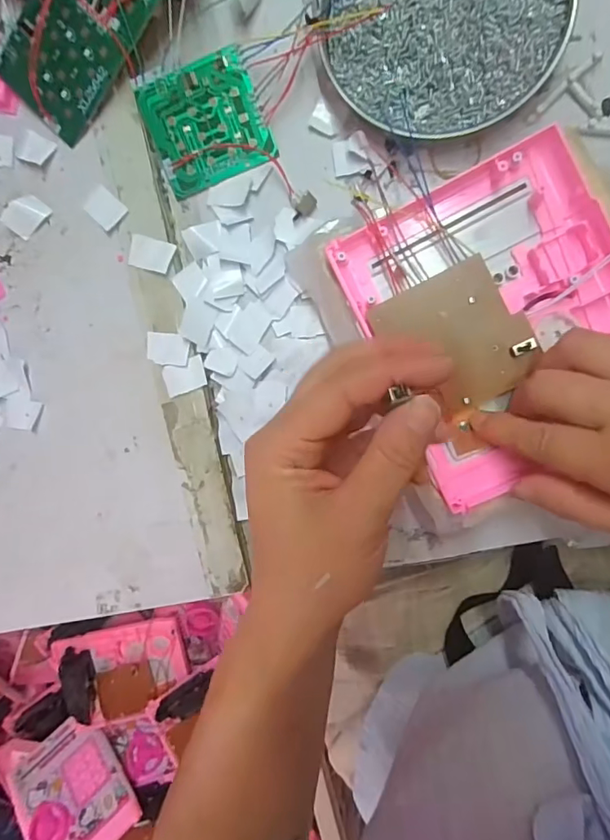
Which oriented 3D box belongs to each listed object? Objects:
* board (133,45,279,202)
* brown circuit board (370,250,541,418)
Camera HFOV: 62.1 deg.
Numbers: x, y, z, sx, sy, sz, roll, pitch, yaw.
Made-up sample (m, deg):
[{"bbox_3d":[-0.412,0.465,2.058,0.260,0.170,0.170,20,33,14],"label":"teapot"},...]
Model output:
[{"bbox_3d":[-0.062,-0.186,0.318,0.069,0.009,0.067,-19,91,10],"label":"board"},{"bbox_3d":[0.081,-0.042,0.272,0.071,0.011,0.073,-26,92,9],"label":"brown circuit board"}]

